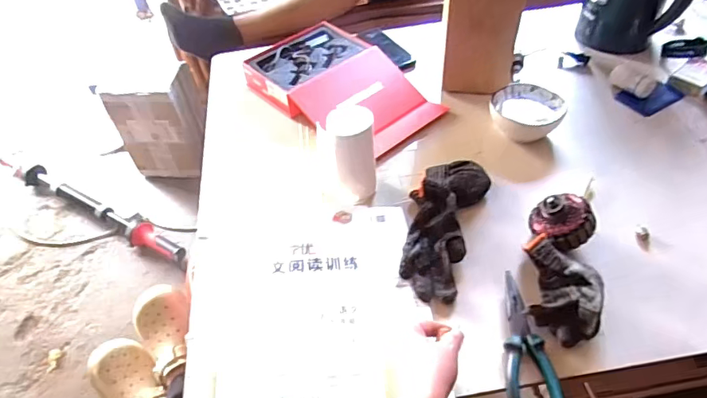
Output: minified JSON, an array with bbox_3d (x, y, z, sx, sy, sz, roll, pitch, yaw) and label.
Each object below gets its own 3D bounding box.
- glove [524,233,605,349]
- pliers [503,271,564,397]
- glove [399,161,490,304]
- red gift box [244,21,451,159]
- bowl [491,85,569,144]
[{"bbox_3d":[0.243,0.109,0.573,0.074,0.068,0.117,5,49,9],"label":"glove"},{"bbox_3d":[0.192,0.166,0.552,0.055,0.021,0.178,-3,48,2],"label":"pliers"},{"bbox_3d":[0.119,0.032,0.667,0.098,0.036,0.229,12,51,16],"label":"glove"},{"bbox_3d":[-0.021,-0.204,0.872,0.326,0.063,0.210,32,58,29],"label":"red gift box"},{"bbox_3d":[0.283,-0.140,0.803,0.110,0.055,0.110,-3,48,3],"label":"bowl"}]

